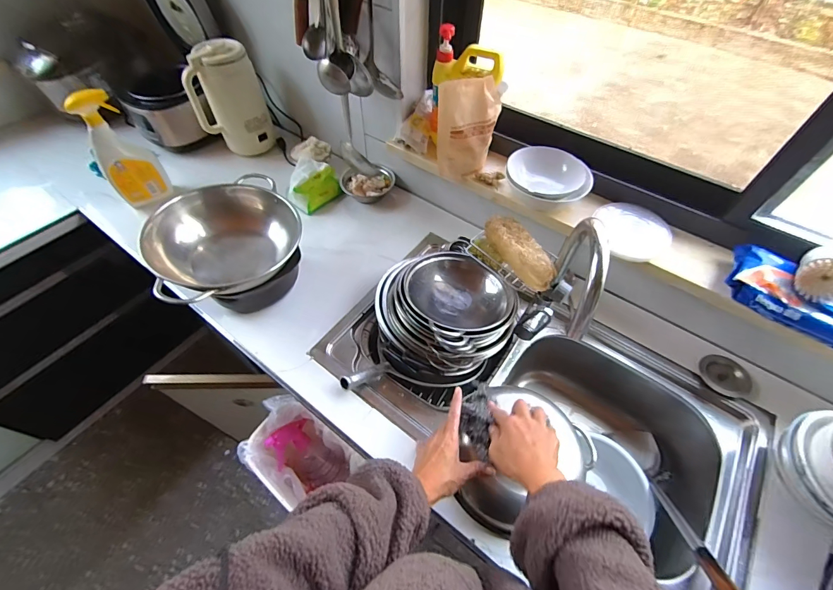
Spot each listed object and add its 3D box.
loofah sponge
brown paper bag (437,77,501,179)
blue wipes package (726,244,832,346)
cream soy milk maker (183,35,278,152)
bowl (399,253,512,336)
[{"bbox_3d":[0.198,-0.089,0.691,0.070,0.047,0.182,-19,57,-13],"label":"loofah sponge"},{"bbox_3d":[0.110,-0.340,0.762,0.137,0.199,0.041,-16,56,-12],"label":"brown paper bag"},{"bbox_3d":[0.685,0.017,0.600,0.296,0.054,0.140,26,58,17],"label":"blue wipes package"},{"bbox_3d":[-0.522,-0.534,1.023,0.176,0.271,0.113,-3,55,-2],"label":"cream soy milk maker"},{"bbox_3d":[0.080,-0.004,0.717,0.190,0.064,0.200,0,54,0],"label":"bowl"}]

